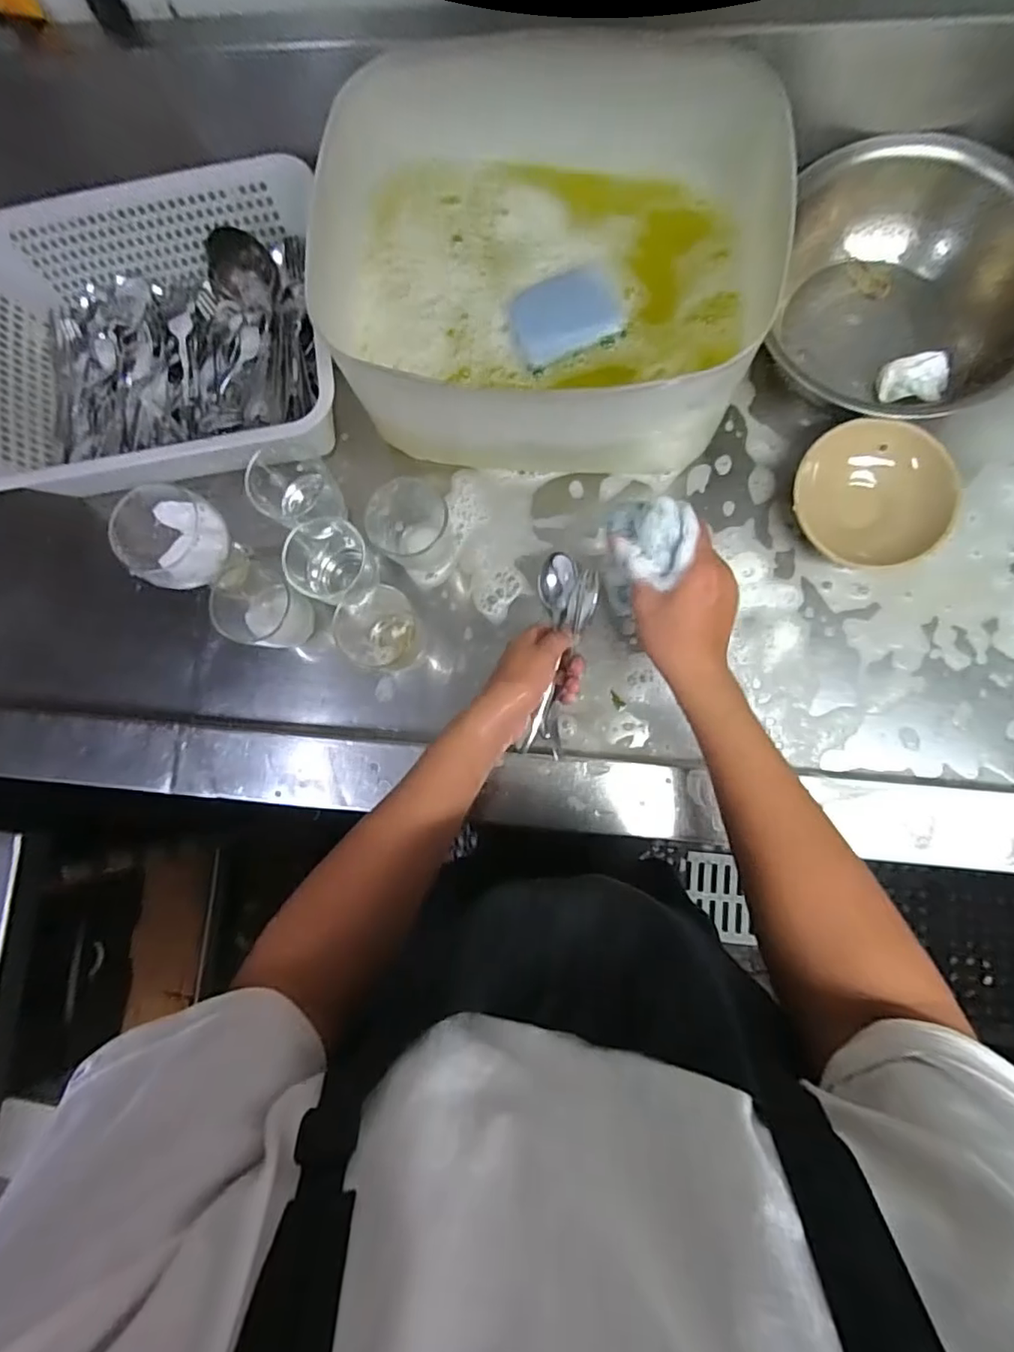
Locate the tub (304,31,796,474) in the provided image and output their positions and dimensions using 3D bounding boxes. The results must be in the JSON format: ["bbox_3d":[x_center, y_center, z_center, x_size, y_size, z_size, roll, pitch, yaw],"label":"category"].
[{"bbox_3d":[0.037,-0.388,0.558,0.351,0.181,0.329,6,85,6],"label":"tub"}]

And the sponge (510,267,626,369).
[{"bbox_3d":[0.054,-0.326,0.540,0.096,0.023,0.064,-22,82,3],"label":"sponge"}]

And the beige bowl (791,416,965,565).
[{"bbox_3d":[0.344,-0.173,0.564,0.137,0.063,0.120,3,84,6],"label":"beige bowl"}]

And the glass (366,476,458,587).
[{"bbox_3d":[-0.092,-0.146,0.595,0.077,0.082,0.084,-1,84,5],"label":"glass"}]

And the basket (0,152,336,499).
[{"bbox_3d":[-0.359,-0.337,0.606,0.355,0.102,0.293,-8,83,4],"label":"basket"}]

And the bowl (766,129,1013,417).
[{"bbox_3d":[0.385,-0.364,0.560,0.218,0.107,0.225,-1,84,5],"label":"bowl"}]

